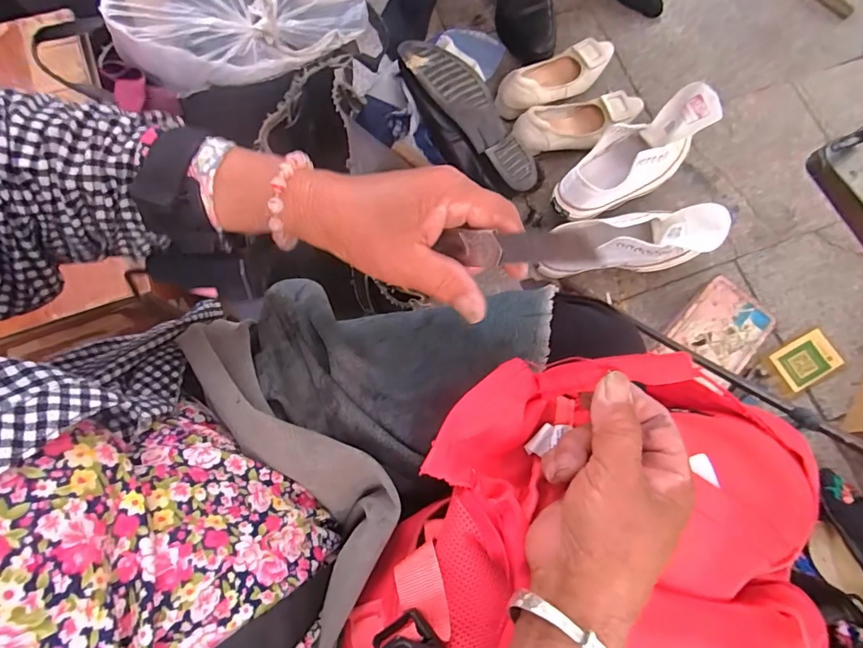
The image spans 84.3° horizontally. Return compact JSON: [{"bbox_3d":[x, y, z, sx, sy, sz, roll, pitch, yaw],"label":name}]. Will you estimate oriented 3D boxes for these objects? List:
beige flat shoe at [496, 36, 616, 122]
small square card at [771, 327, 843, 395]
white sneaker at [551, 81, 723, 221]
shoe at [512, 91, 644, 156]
[{"bbox_3d":[0.223,-0.445,0.852,0.243,0.064,0.085,-33,78,-9],"label":"beige flat shoe"},{"bbox_3d":[0.599,0.057,0.760,0.109,0.007,0.065,-27,77,-8],"label":"small square card"},{"bbox_3d":[0.316,-0.264,0.757,0.273,0.094,0.101,-27,77,-8],"label":"white sneaker"},{"bbox_3d":[0.257,-0.355,0.832,0.238,0.067,0.091,-19,76,-6],"label":"shoe"}]

